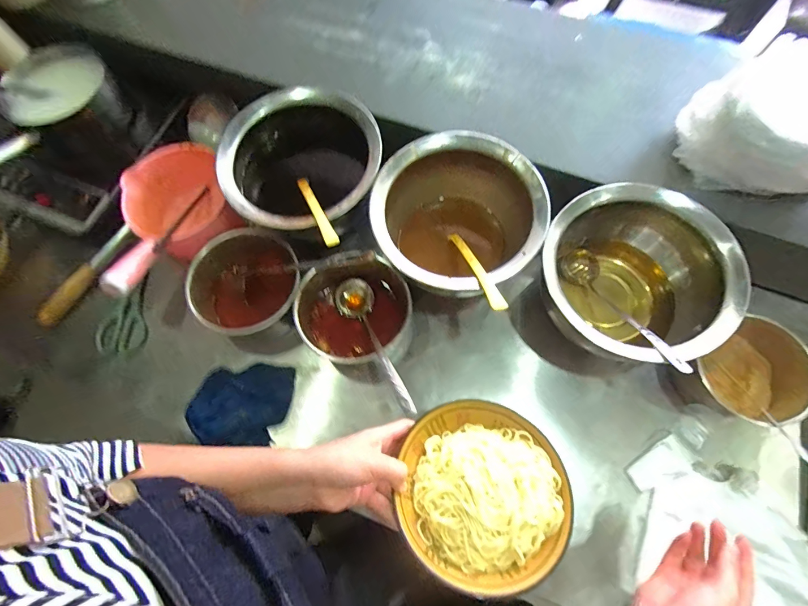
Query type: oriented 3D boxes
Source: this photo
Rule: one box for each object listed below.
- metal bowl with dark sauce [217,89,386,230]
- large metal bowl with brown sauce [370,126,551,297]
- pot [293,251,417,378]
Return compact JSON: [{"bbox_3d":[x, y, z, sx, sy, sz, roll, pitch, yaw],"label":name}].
[{"bbox_3d":[-0.164,-0.225,0.694,0.245,0.168,0.269,-1,70,2],"label":"metal bowl with dark sauce"},{"bbox_3d":[0.081,-0.122,0.641,0.249,0.156,0.255,-1,70,2],"label":"large metal bowl with brown sauce"},{"bbox_3d":[-0.075,0.025,0.621,0.168,0.127,0.162,-1,70,2],"label":"pot"}]

